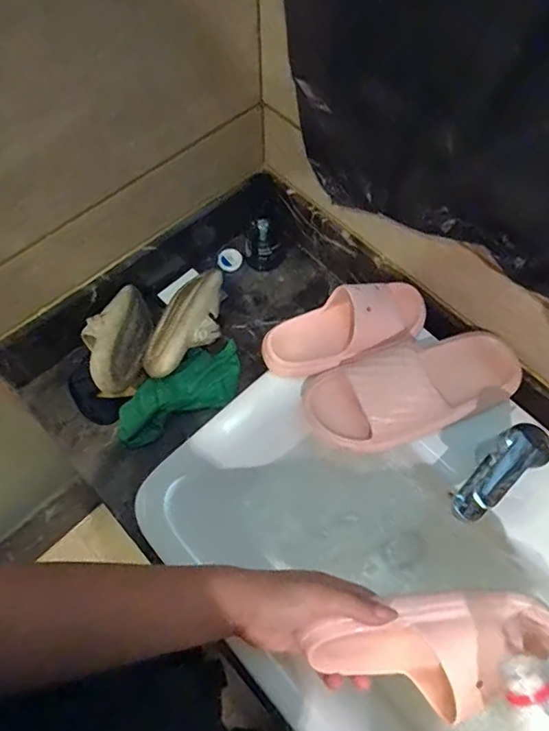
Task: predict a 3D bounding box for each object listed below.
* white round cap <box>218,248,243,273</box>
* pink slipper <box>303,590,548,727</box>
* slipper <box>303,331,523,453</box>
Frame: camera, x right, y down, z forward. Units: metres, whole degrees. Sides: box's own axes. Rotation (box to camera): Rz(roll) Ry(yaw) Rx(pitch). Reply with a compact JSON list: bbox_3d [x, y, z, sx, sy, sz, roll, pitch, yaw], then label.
[{"bbox_3d":[-0.074,-0.175,0.816,0.040,0.021,0.037,-1,102,-3],"label":"white round cap"},{"bbox_3d":[0.134,0.240,0.409,0.204,0.067,0.087,-5,66,-2],"label":"pink slipper"},{"bbox_3d":[0.174,0.021,0.585,0.265,0.067,0.113,-18,67,-8],"label":"slipper"}]

